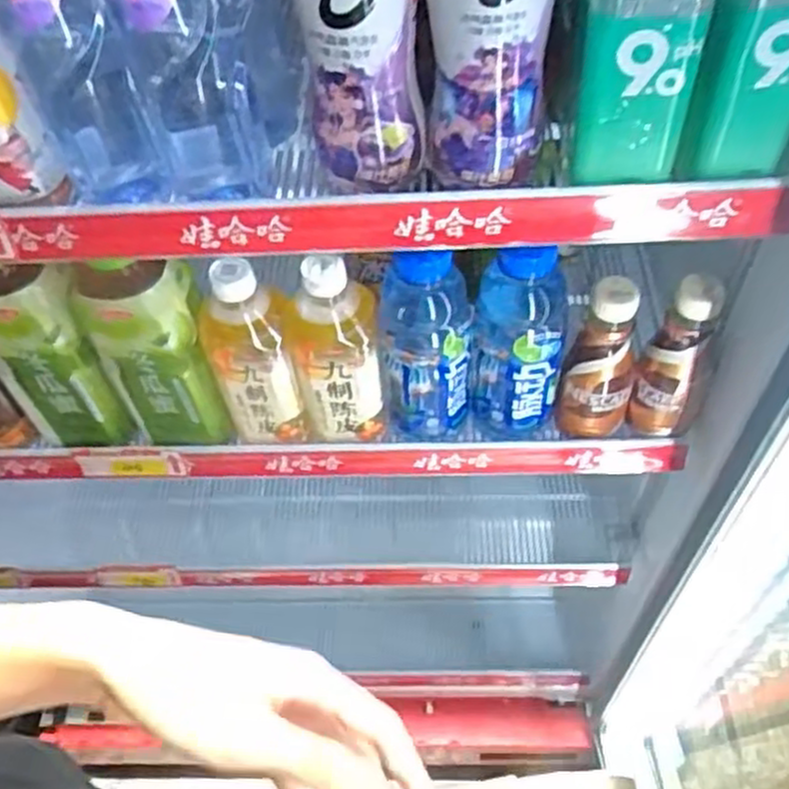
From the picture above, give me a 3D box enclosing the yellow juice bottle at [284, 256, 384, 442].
[{"bbox_3d":[-0.048,-0.035,0.598,0.073,0.169,0.061,-6,52,0],"label":"yellow juice bottle"}]

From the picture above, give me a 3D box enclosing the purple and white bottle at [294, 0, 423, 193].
[{"bbox_3d":[-0.023,-0.196,0.397,0.062,0.179,0.067,-7,52,-1],"label":"purple and white bottle"}]

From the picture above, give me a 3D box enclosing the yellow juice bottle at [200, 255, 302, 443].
[{"bbox_3d":[-0.111,-0.033,0.600,0.064,0.171,0.057,-8,52,-1],"label":"yellow juice bottle"}]

